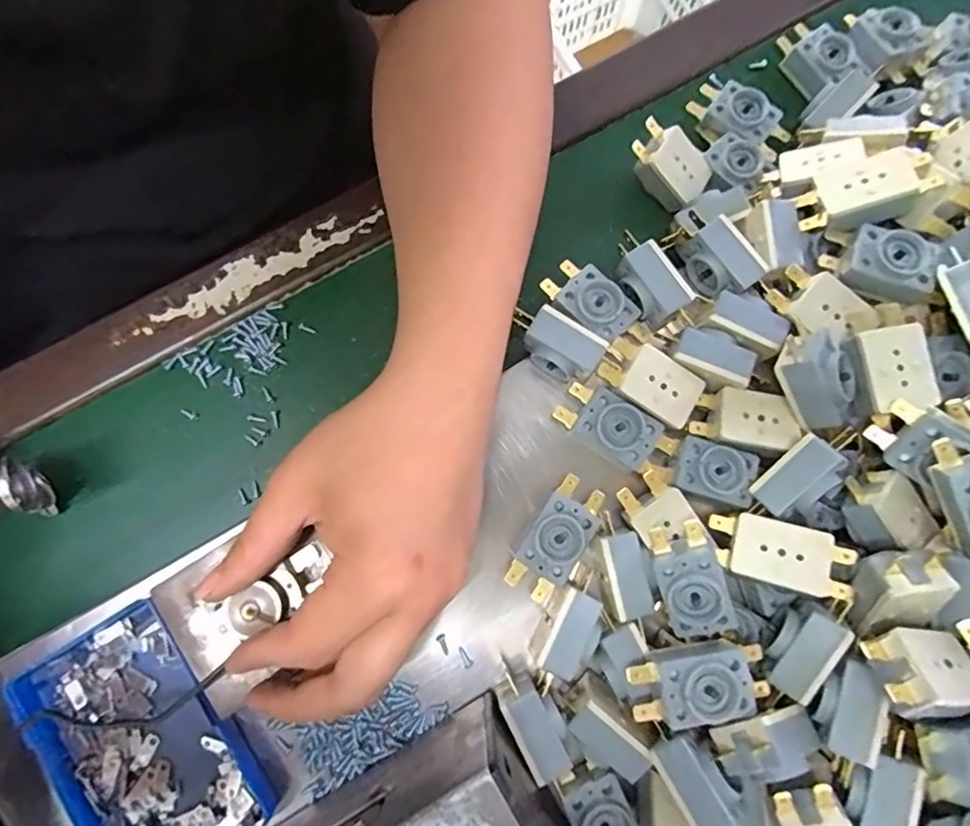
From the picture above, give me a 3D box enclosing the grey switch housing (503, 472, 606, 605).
[{"bbox_3d":[0.033,0.059,0.266,0.026,0.025,0.057,34,81,5],"label":"grey switch housing"}]

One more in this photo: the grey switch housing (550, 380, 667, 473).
[{"bbox_3d":[0.059,0.006,0.272,0.047,0.022,0.026,36,81,5],"label":"grey switch housing"}]

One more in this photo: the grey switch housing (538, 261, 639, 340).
[{"bbox_3d":[0.051,-0.056,0.280,0.027,0.017,0.047,-41,83,-7],"label":"grey switch housing"}]

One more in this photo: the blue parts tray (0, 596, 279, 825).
[{"bbox_3d":[-0.153,0.149,0.249,0.069,0.016,0.114,-35,82,-7],"label":"blue parts tray"}]

